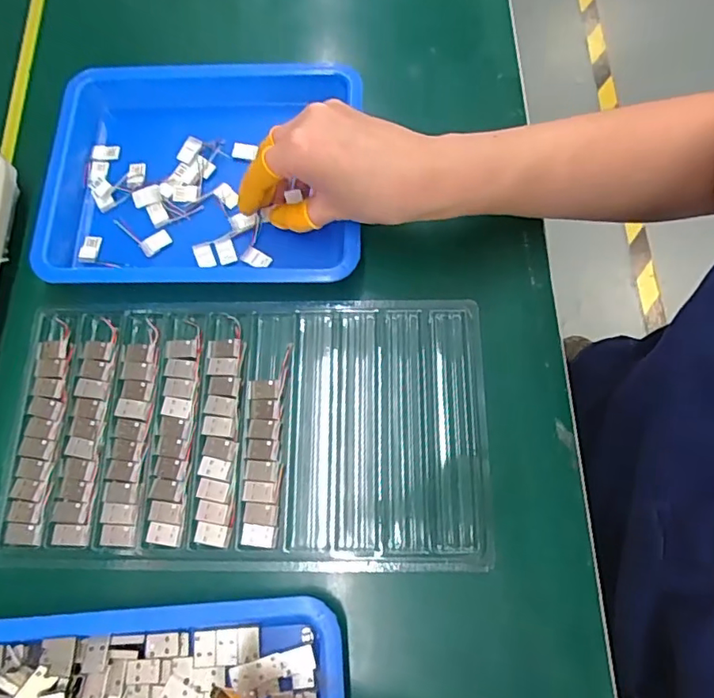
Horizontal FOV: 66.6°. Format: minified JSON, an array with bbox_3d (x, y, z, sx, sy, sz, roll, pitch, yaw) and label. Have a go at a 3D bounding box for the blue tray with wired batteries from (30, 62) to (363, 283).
[{"bbox_3d":[-0.114,-0.122,0.381,0.225,0.026,0.168,1,72,2],"label":"blue tray with wired batteries"}]

